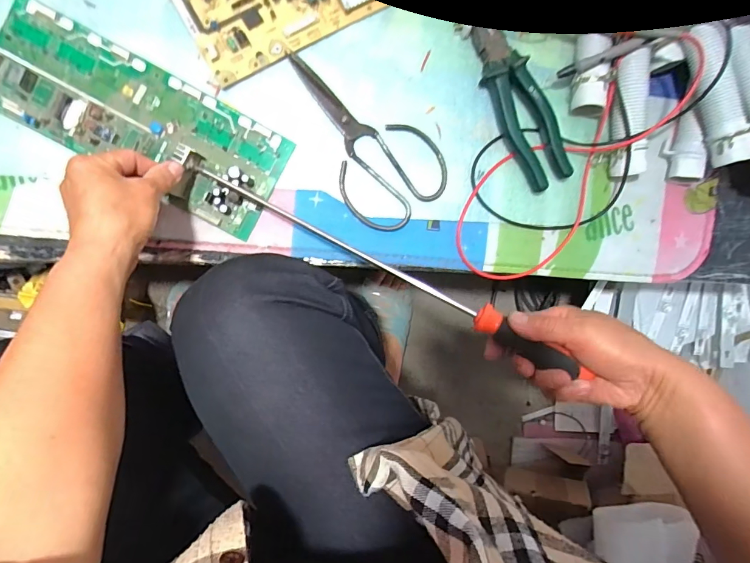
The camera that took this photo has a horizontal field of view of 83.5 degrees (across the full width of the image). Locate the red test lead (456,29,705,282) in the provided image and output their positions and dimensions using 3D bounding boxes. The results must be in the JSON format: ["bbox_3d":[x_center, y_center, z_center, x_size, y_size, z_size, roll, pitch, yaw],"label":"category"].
[{"bbox_3d":[0.204,-0.122,0.417,0.124,0.061,0.293,41,90,-4],"label":"red test lead"}]

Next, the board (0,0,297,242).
[{"bbox_3d":[-0.232,-0.157,0.406,0.290,0.023,0.111,27,91,-5],"label":"board"}]

